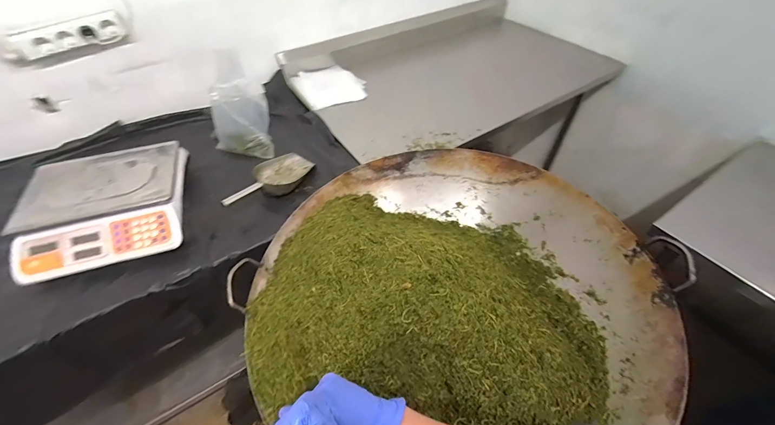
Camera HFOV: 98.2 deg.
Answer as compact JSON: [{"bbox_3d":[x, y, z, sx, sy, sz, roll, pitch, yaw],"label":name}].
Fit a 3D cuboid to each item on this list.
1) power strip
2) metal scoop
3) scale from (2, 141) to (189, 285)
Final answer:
[{"bbox_3d":[-0.862,-0.472,0.901,0.282,0.072,0.035,-23,52,-20],"label":"power strip"},{"bbox_3d":[-0.312,-0.089,0.916,0.132,0.050,0.301,14,32,13],"label":"metal scoop"},{"bbox_3d":[-0.673,-0.023,0.812,0.327,0.089,0.310,-14,49,-12],"label":"scale"}]

